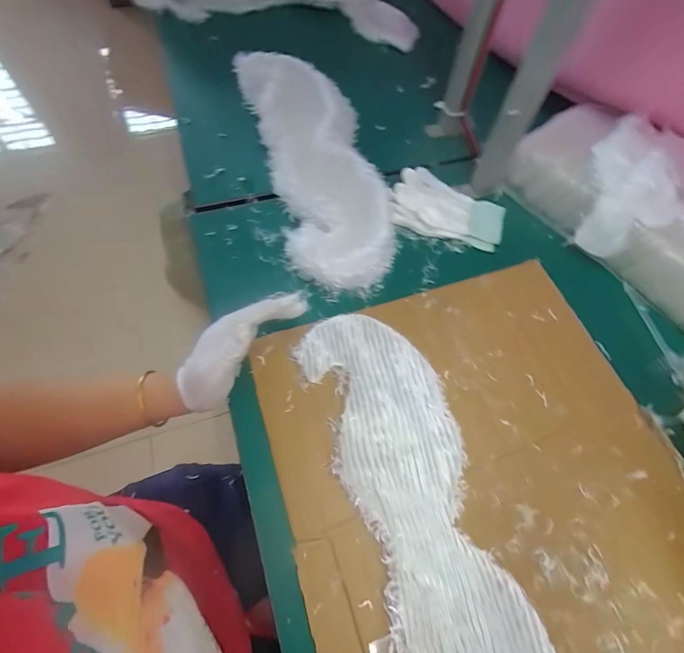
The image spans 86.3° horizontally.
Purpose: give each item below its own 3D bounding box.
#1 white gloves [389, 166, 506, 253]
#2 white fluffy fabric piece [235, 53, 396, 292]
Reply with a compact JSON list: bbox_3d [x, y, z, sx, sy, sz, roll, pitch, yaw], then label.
[{"bbox_3d":[0.151,-0.170,0.521,0.159,0.032,0.103,19,63,7],"label":"white gloves"},{"bbox_3d":[-0.038,-0.256,0.536,0.153,0.051,0.426,-14,64,-10],"label":"white fluffy fabric piece"}]

